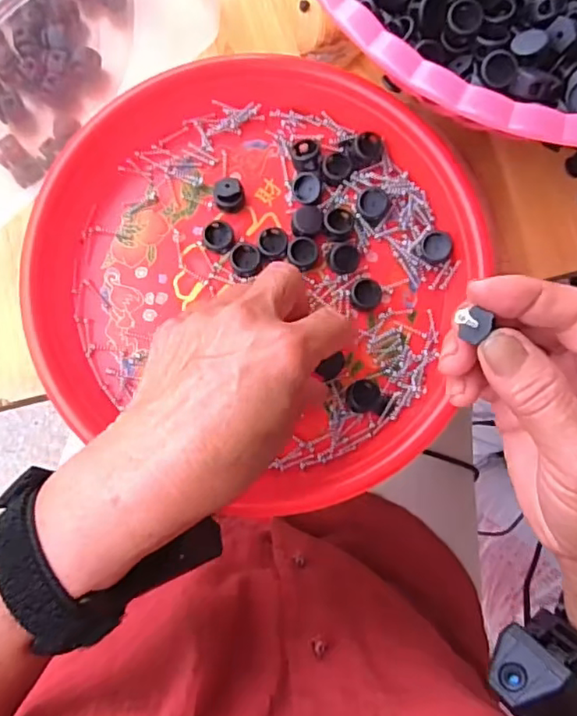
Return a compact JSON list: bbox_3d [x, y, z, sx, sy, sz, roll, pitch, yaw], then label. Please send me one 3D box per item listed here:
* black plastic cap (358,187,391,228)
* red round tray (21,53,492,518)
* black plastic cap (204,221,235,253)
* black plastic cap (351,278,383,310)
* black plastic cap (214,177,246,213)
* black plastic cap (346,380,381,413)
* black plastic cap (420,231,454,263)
[{"bbox_3d":[0.047,-0.085,0.325,0.018,0.011,0.019,0,83,-1],"label":"black plastic cap"},{"bbox_3d":[-0.018,-0.050,0.312,0.227,0.032,0.231,0,81,0],"label":"red round tray"},{"bbox_3d":[-0.039,-0.068,0.322,0.017,0.006,0.018,0,83,-1],"label":"black plastic cap"},{"bbox_3d":[0.043,-0.035,0.320,0.017,0.005,0.018,0,83,-1],"label":"black plastic cap"},{"bbox_3d":[-0.033,-0.090,0.323,0.016,0.013,0.016,1,83,-1],"label":"black plastic cap"},{"bbox_3d":[0.040,0.021,0.310,0.018,0.012,0.018,0,83,-1],"label":"black plastic cap"},{"bbox_3d":[0.082,-0.062,0.319,0.017,0.008,0.015,38,84,4],"label":"black plastic cap"}]

